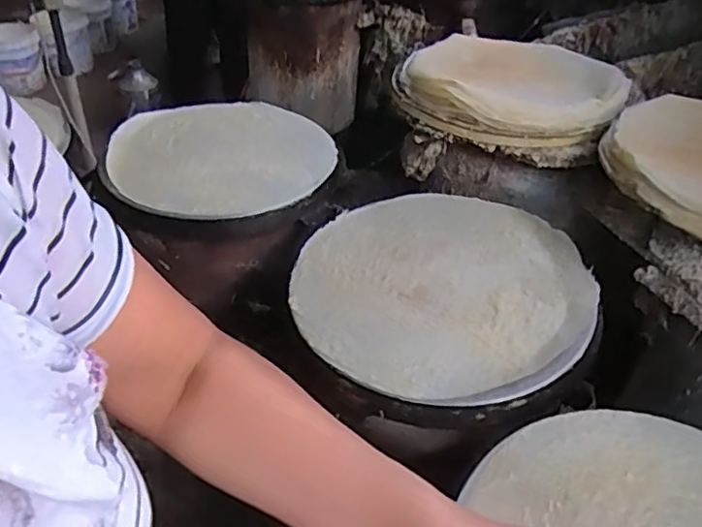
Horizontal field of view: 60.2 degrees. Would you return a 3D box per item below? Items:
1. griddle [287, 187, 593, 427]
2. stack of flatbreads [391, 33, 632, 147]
[{"bbox_3d":[0.111,0.022,0.750,0.353,0.023,0.368,-1,41,-3],"label":"griddle"},{"bbox_3d":[0.264,-0.304,1.042,0.377,0.079,0.374,10,42,10],"label":"stack of flatbreads"}]

